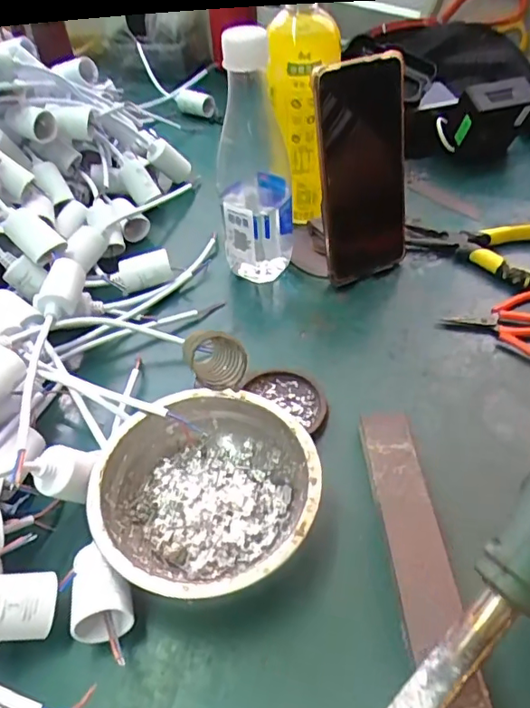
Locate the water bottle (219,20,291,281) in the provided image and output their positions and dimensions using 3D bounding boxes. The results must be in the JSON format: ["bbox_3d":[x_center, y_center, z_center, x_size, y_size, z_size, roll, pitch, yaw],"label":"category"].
[{"bbox_3d":[-0.008,-0.152,0.439,0.062,0.202,0.063,-2,44,0],"label":"water bottle"}]

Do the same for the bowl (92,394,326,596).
[{"bbox_3d":[-0.034,0.083,0.317,0.123,0.042,0.123,-1,44,1],"label":"bowl"}]

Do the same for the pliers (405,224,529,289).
[{"bbox_3d":[0.192,-0.092,0.469,0.138,0.026,0.071,14,46,15],"label":"pliers"}]

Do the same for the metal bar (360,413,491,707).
[{"bbox_3d":[0.081,0.114,0.284,0.030,0.017,0.208,-2,44,0],"label":"metal bar"}]

